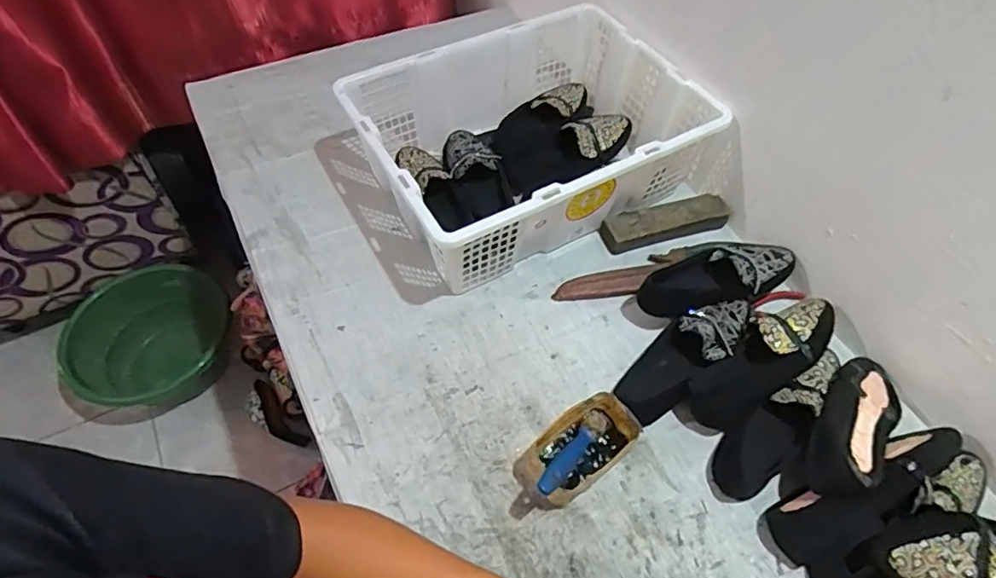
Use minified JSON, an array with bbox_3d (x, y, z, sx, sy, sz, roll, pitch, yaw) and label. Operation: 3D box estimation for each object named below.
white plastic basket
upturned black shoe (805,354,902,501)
[{"bbox_3d":[0.049,-0.223,0.847,0.472,0.166,0.344,-26,60,-19],"label":"white plastic basket"},{"bbox_3d":[0.420,0.155,0.645,0.082,0.050,0.223,37,49,21],"label":"upturned black shoe"}]

